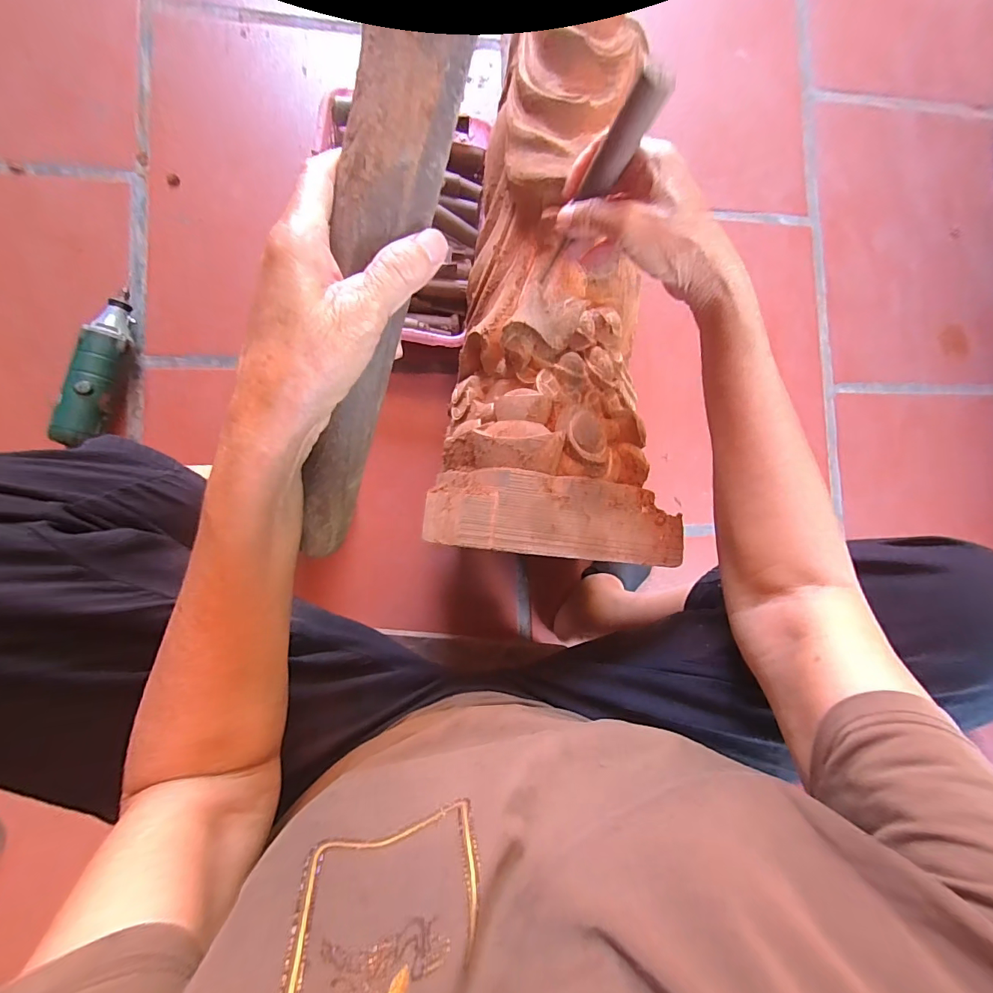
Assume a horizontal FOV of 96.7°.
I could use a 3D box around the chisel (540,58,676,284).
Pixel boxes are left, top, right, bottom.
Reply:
[{"bbox_3d":[0.066,-0.212,0.319,0.021,0.171,0.012,19,74,-11],"label":"chisel"}]

